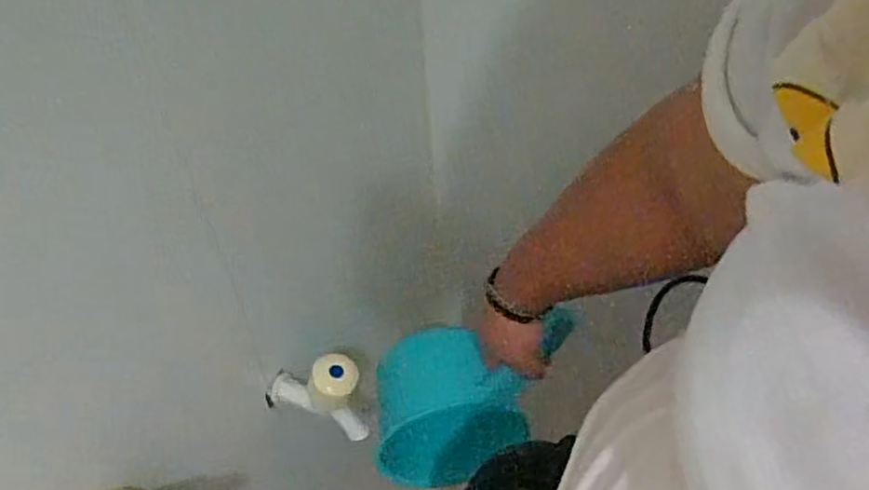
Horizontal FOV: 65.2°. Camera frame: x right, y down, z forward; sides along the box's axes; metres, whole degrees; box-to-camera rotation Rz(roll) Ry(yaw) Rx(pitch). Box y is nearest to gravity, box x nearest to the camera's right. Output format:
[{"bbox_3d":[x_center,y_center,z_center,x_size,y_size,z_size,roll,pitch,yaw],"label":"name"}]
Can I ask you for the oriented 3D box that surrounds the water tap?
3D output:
[{"bbox_3d":[-0.104,0.124,0.600,0.094,0.081,0.032,16,48,19],"label":"water tap"}]

